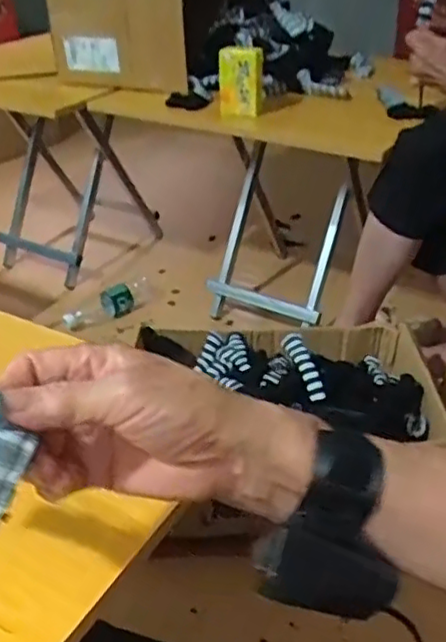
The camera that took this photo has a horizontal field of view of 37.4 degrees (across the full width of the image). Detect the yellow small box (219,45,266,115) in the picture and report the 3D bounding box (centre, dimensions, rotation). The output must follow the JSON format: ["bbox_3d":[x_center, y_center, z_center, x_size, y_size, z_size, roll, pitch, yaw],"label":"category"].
[{"bbox_3d":[0.029,-0.384,1.063,0.068,0.108,0.040,-1,33,1],"label":"yellow small box"}]

